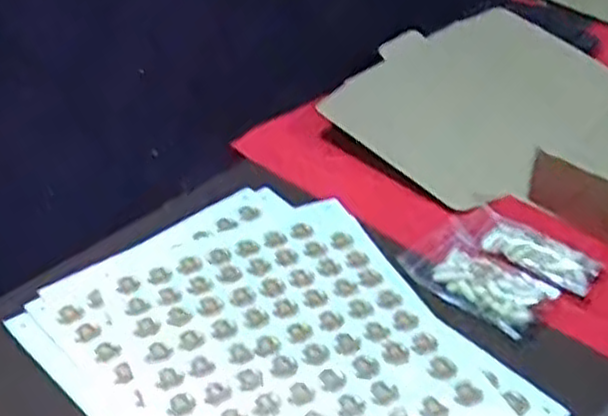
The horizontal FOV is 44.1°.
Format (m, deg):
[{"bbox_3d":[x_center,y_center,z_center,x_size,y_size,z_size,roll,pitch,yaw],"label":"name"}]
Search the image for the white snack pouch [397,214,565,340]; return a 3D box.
[{"bbox_3d":[0.200,0.080,0.878,0.090,0.034,0.165,-32,51,-32],"label":"white snack pouch"}]

